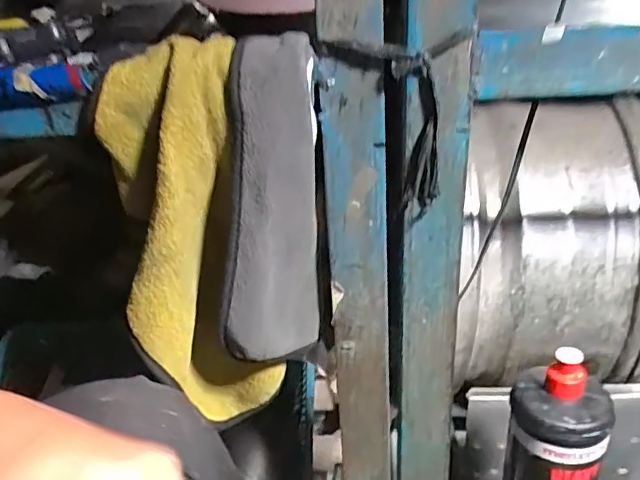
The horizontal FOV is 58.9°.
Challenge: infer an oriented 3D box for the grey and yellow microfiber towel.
[{"bbox_3d":[-0.076,0.010,0.440,0.148,0.300,0.092,-7,26,-7],"label":"grey and yellow microfiber towel"}]

